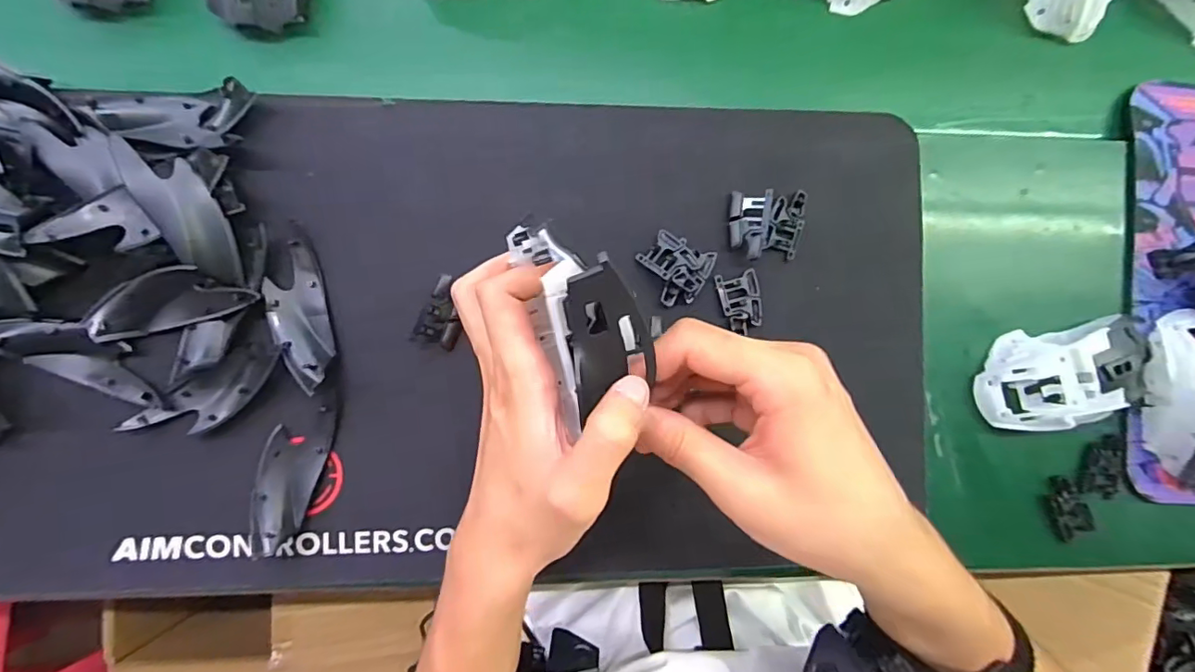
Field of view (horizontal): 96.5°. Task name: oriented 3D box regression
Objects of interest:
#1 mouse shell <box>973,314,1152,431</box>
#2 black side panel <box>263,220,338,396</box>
[{"bbox_3d":[0.314,0.025,0.347,0.114,0.036,0.063,-9,86,-4],"label":"mouse shell"},{"bbox_3d":[-0.180,-0.015,0.320,0.034,0.011,0.094,-13,86,-4],"label":"black side panel"}]

